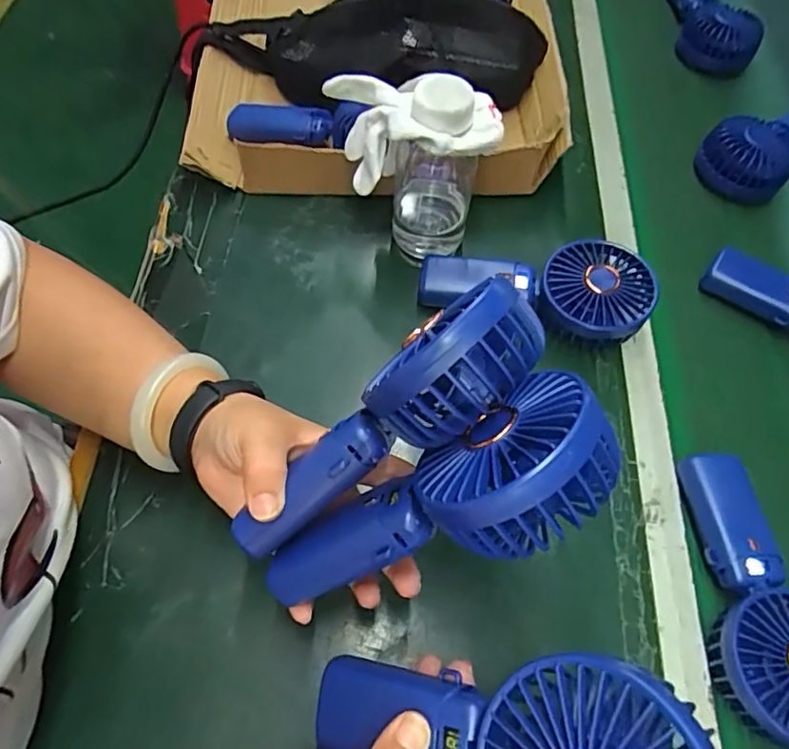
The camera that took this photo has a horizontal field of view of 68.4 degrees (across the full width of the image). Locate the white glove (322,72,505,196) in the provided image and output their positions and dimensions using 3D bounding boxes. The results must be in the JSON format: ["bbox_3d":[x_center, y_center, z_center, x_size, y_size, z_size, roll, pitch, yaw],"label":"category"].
[{"bbox_3d":[0.012,-0.178,0.434,0.130,0.079,0.059,15,61,3],"label":"white glove"}]

